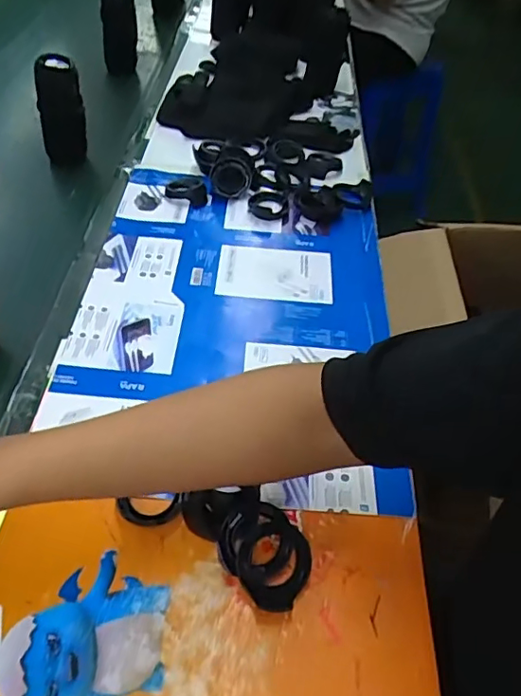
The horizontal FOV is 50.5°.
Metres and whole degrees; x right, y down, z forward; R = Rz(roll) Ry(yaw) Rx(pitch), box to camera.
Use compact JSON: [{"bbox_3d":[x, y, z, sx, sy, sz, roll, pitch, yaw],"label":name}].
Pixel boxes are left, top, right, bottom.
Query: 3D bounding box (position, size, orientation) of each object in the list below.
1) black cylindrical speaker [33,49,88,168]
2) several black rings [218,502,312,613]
[{"bbox_3d":[-0.306,-0.363,0.853,0.068,0.144,0.057,-13,51,-16],"label":"black cylindrical speaker"},{"bbox_3d":[0.004,0.175,0.462,0.071,0.032,0.083,-8,49,-12],"label":"several black rings"}]

